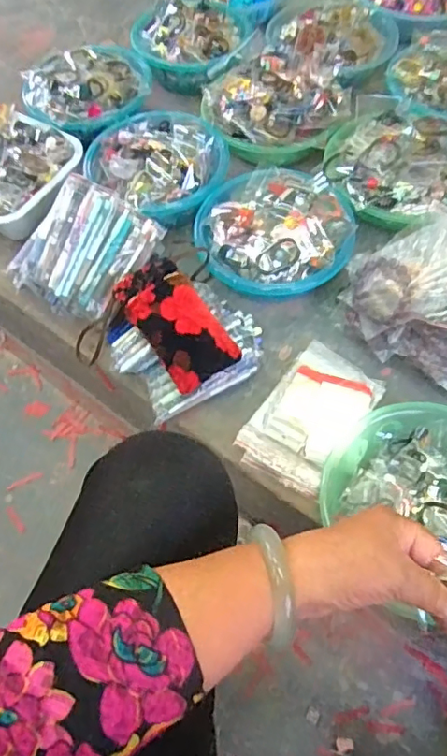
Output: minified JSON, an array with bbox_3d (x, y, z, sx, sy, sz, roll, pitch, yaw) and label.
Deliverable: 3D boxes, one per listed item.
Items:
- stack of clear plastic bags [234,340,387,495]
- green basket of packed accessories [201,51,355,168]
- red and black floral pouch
[{"bbox_3d":[0.112,0.048,0.717,0.118,0.019,0.192,31,66,18],"label":"stack of clear plastic bags"},{"bbox_3d":[0.086,-0.442,0.912,0.237,0.088,0.192,3,60,4],"label":"green basket of packed accessories"},{"bbox_3d":[-0.064,-0.075,0.716,0.091,0.049,0.172,-33,64,-16],"label":"red and black floral pouch"}]

